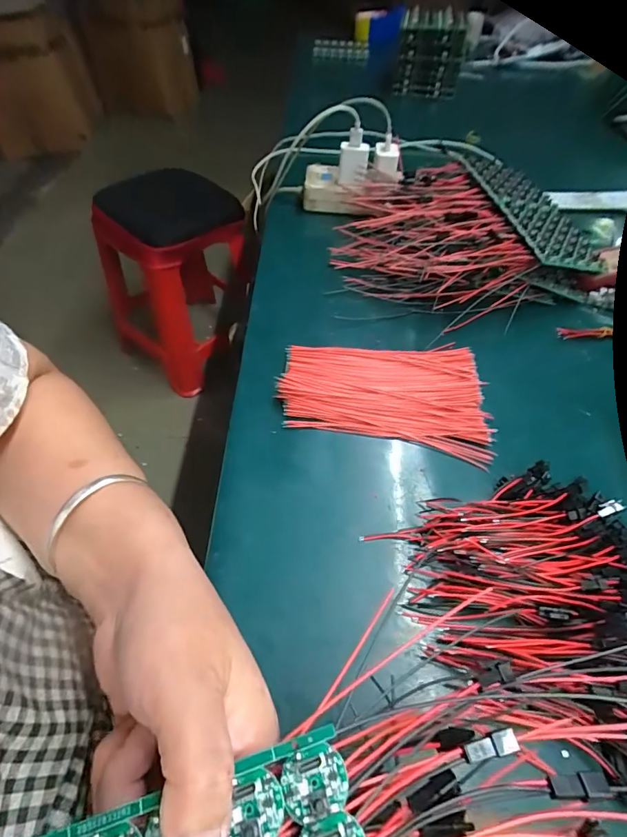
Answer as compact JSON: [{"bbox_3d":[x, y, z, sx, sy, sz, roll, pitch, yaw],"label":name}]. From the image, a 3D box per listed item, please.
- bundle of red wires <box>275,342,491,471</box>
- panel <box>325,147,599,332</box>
[{"bbox_3d":[0.066,-0.030,0.401,0.184,0.016,0.120,11,52,6],"label":"bundle of red wires"},{"bbox_3d":[0.175,-0.221,0.528,0.289,0.068,0.230,-19,55,-17],"label":"panel"}]

